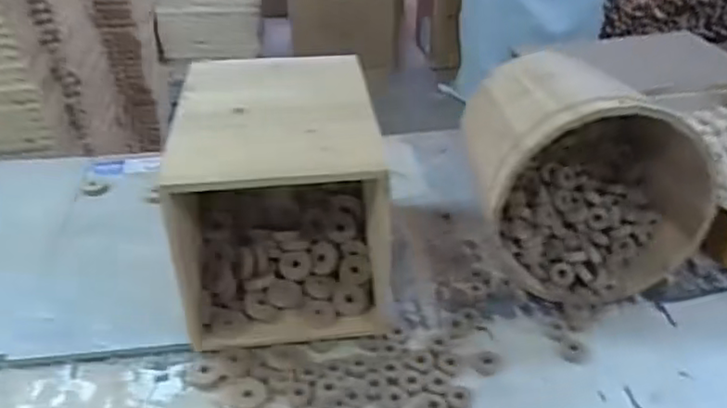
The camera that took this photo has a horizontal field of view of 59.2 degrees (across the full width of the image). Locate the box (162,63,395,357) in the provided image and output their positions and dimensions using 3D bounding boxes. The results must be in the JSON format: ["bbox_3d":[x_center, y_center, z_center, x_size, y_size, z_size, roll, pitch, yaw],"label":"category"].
[{"bbox_3d":[-0.090,-0.017,0.713,0.208,0.206,0.272,-7,36,-7],"label":"box"}]

